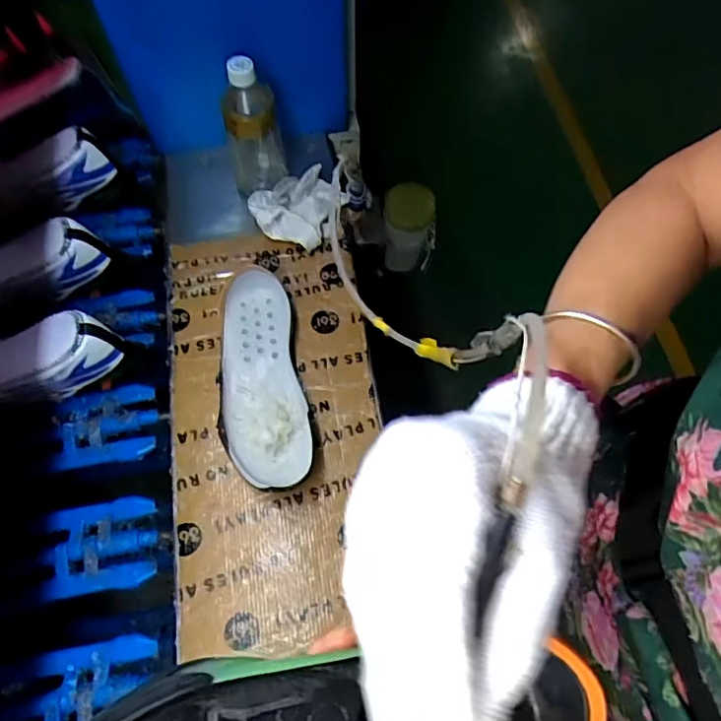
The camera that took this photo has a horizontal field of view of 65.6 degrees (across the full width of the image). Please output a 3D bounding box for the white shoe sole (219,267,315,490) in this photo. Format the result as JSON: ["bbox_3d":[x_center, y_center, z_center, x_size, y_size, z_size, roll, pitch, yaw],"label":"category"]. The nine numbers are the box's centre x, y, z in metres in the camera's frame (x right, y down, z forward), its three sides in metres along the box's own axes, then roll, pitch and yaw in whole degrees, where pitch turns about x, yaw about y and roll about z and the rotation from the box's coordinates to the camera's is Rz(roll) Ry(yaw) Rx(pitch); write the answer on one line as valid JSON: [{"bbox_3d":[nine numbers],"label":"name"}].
[{"bbox_3d":[-0.112,0.017,0.621,0.092,0.041,0.250,-10,66,-6],"label":"white shoe sole"}]

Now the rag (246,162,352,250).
[{"bbox_3d":[-0.073,-0.199,0.712,0.099,0.044,0.117,28,68,11],"label":"rag"}]

